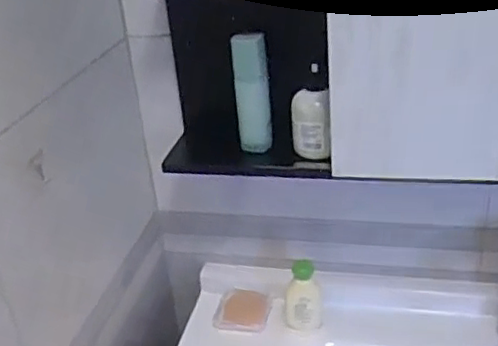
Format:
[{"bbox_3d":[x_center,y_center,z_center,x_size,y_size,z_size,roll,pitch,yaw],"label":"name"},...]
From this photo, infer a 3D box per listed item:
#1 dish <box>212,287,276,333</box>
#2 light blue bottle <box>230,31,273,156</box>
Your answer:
[{"bbox_3d":[-0.008,0.224,1.033,0.086,0.018,0.091,2,29,13],"label":"dish"},{"bbox_3d":[0.006,-0.106,0.860,0.044,0.157,0.027,-8,28,-4],"label":"light blue bottle"}]

